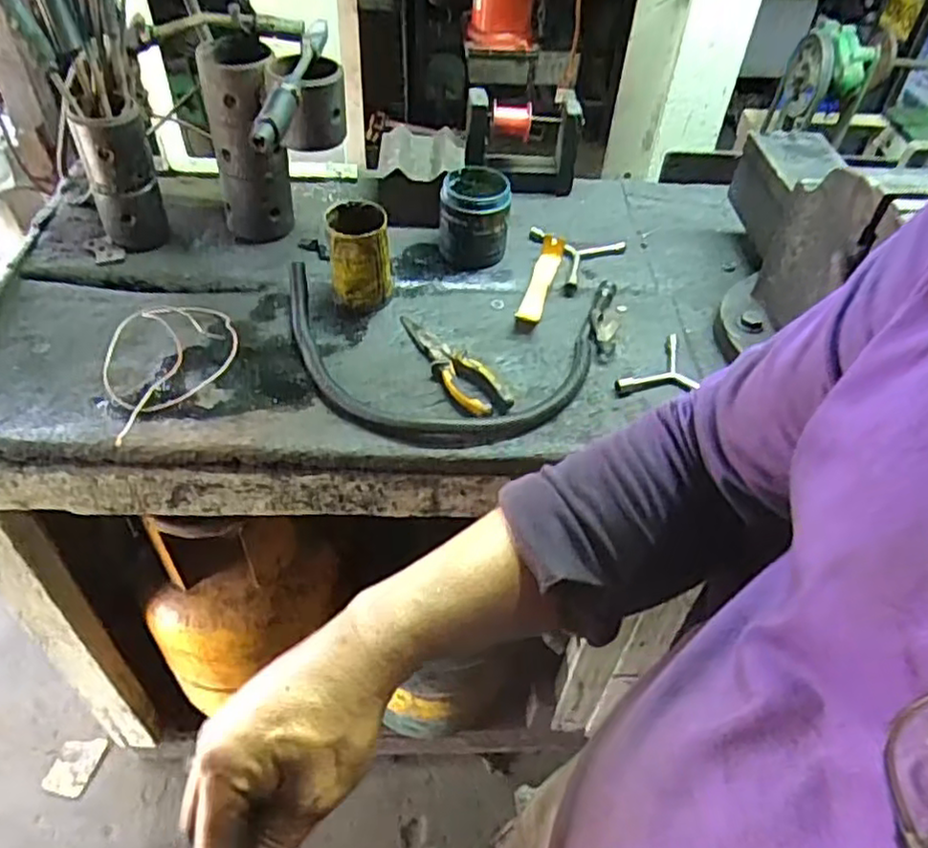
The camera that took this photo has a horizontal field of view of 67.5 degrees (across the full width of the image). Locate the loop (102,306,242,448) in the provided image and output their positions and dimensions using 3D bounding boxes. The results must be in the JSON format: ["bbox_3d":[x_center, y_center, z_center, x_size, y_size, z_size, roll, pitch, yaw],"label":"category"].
[{"bbox_3d":[-0.355,-0.080,0.797,0.152,0.040,0.209,30,52,22],"label":"loop"}]

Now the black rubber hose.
[{"bbox_3d":[0.001,-0.086,0.812,0.409,0.046,0.266,-3,49,-5],"label":"black rubber hose"}]

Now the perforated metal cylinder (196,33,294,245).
[{"bbox_3d":[-0.276,-0.352,0.897,0.089,0.233,0.096,-12,49,-15],"label":"perforated metal cylinder"}]

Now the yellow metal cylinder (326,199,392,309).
[{"bbox_3d":[-0.127,-0.204,0.848,0.073,0.106,0.071,-5,48,-9],"label":"yellow metal cylinder"}]

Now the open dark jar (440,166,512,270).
[{"bbox_3d":[0.014,-0.278,0.937,0.089,0.104,0.096,2,47,-2],"label":"open dark jar"}]

